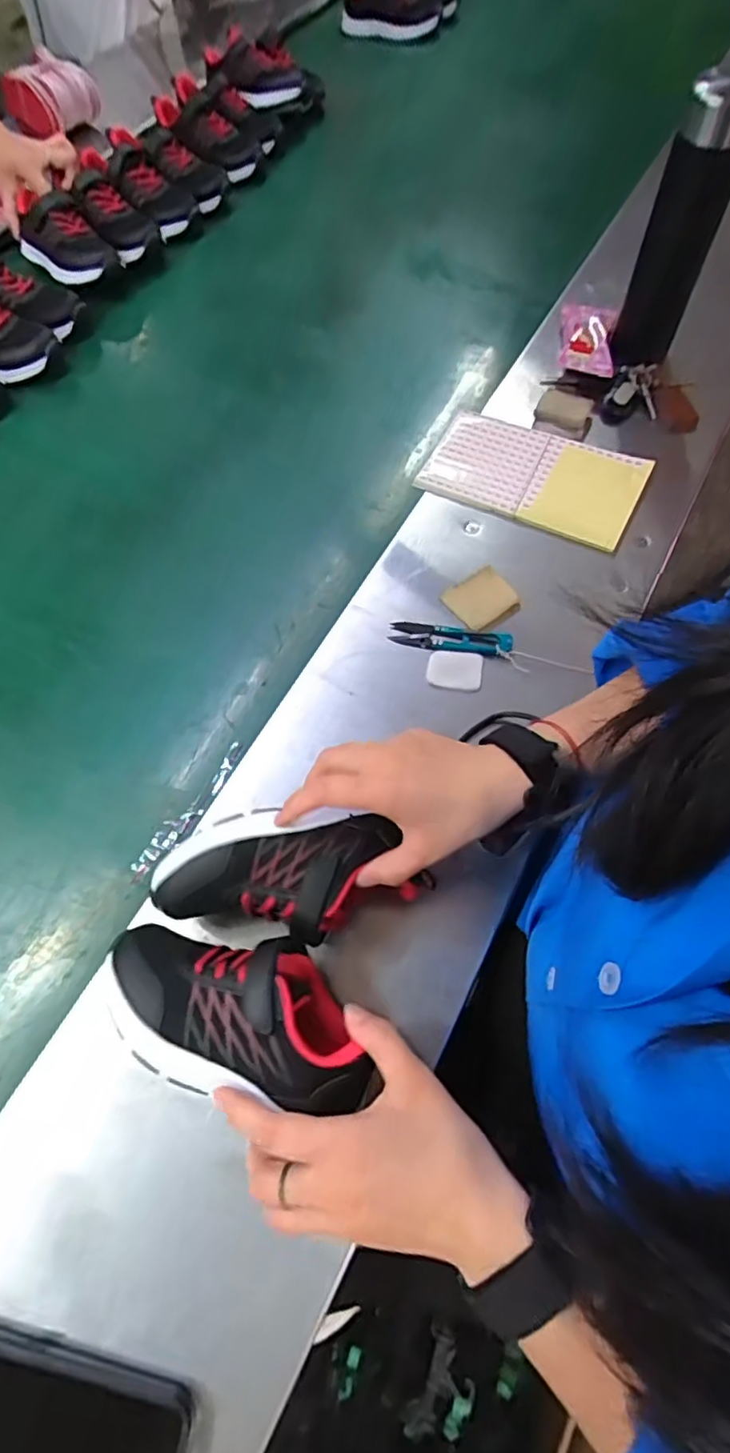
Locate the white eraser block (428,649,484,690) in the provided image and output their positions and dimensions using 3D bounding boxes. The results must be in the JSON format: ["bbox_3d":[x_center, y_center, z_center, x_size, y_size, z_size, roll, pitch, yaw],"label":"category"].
[{"bbox_3d":[0.079,-0.051,0.531,0.047,0.006,0.036,8,67,8],"label":"white eraser block"}]

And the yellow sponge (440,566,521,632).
[{"bbox_3d":[0.109,-0.118,0.560,0.054,0.019,0.050,-28,69,-12],"label":"yellow sponge"}]

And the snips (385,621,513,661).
[{"bbox_3d":[0.077,-0.081,0.539,0.107,0.014,0.024,11,68,9],"label":"snips"}]

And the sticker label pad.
[{"bbox_3d":[0.172,-0.262,0.618,0.211,0.013,0.124,25,70,14],"label":"sticker label pad"}]

